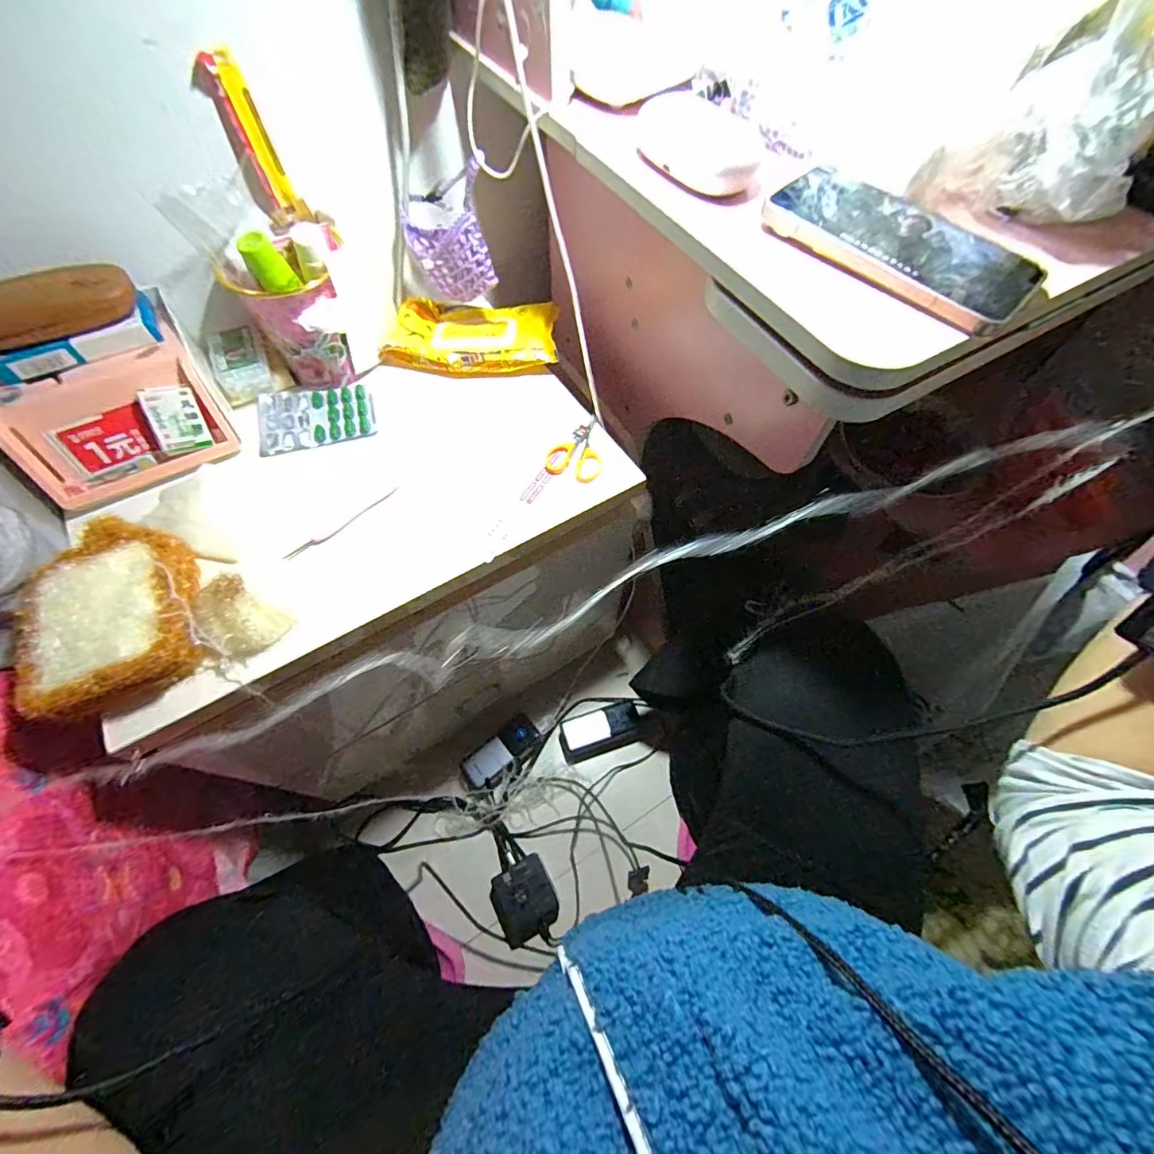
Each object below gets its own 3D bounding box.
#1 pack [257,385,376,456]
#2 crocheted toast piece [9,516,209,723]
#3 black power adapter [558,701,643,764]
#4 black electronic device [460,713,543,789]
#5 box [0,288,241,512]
[{"bbox_3d":[-0.282,-0.175,0.543,0.118,0.009,0.087,-16,62,-9],"label":"pack"},{"bbox_3d":[-0.373,0.031,0.402,0.125,0.045,0.144,-30,65,-16],"label":"crocheted toast piece"},{"bbox_3d":[0.039,0.256,0.829,0.133,0.022,0.065,-16,62,-9],"label":"black power adapter"},{"bbox_3d":[-0.118,0.284,0.804,0.129,0.030,0.061,-38,68,-20],"label":"black electronic device"},{"bbox_3d":[-0.441,-0.163,0.481,0.170,0.077,0.140,-31,66,-17],"label":"box"}]

